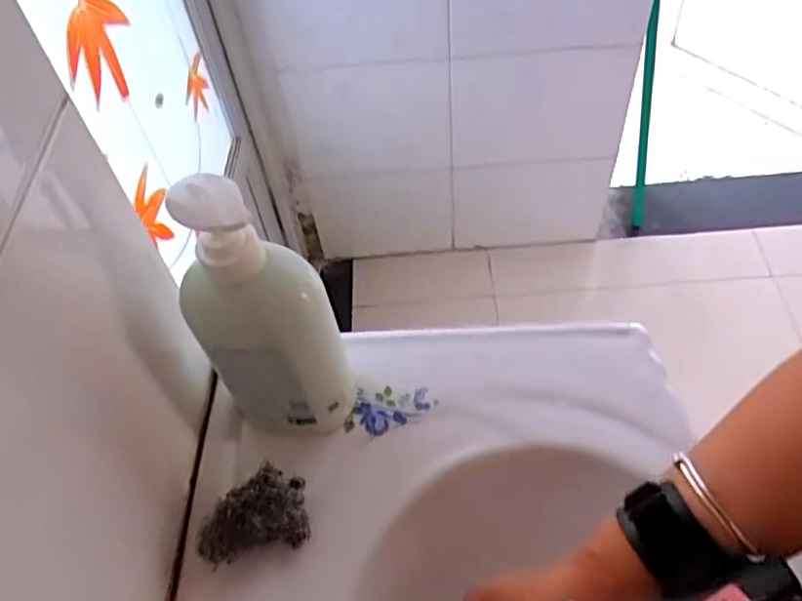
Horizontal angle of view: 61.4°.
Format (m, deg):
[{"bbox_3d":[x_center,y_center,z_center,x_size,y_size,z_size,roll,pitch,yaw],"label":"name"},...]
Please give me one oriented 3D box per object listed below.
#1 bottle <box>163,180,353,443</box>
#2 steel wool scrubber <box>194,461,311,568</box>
[{"bbox_3d":[-0.085,0.014,0.436,0.084,0.211,0.054,4,54,9],"label":"bottle"},{"bbox_3d":[-0.096,0.144,0.448,0.068,0.049,0.045,-20,54,-9],"label":"steel wool scrubber"}]

